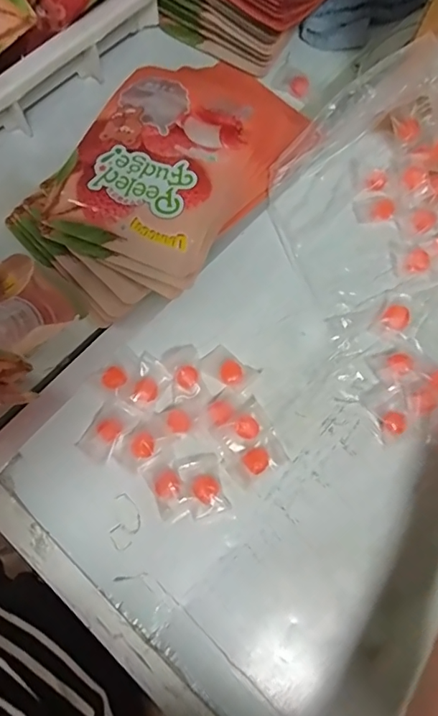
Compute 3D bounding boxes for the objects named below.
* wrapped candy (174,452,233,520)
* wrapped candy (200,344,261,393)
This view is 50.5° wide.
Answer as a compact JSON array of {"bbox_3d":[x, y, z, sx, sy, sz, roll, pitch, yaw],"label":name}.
[{"bbox_3d":[-0.015,0.106,0.386,0.037,0.008,0.049,-13,75,-5],"label":"wrapped candy"},{"bbox_3d":[0.009,0.009,0.415,0.048,0.016,0.031,36,76,8],"label":"wrapped candy"}]

